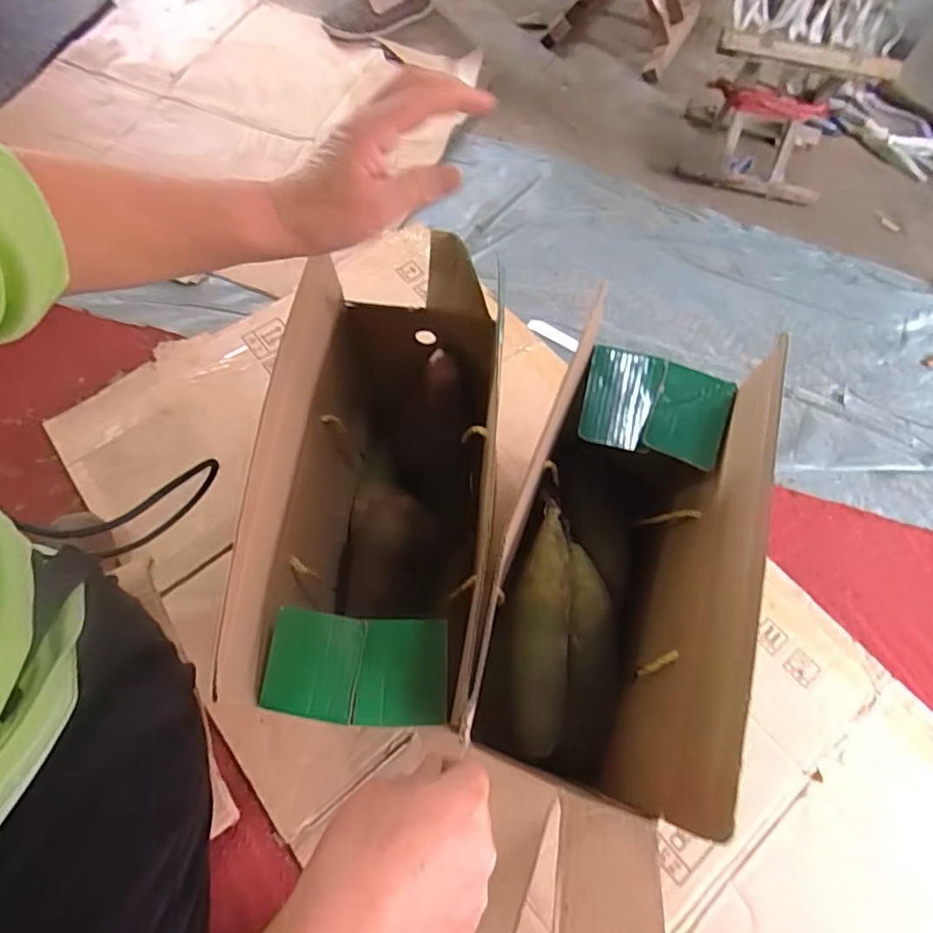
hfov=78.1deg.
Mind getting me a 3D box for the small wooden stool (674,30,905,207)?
[{"bbox_3d":[0.508,-0.603,0.943,0.241,0.234,0.185,18,66,6],"label":"small wooden stool"}]

